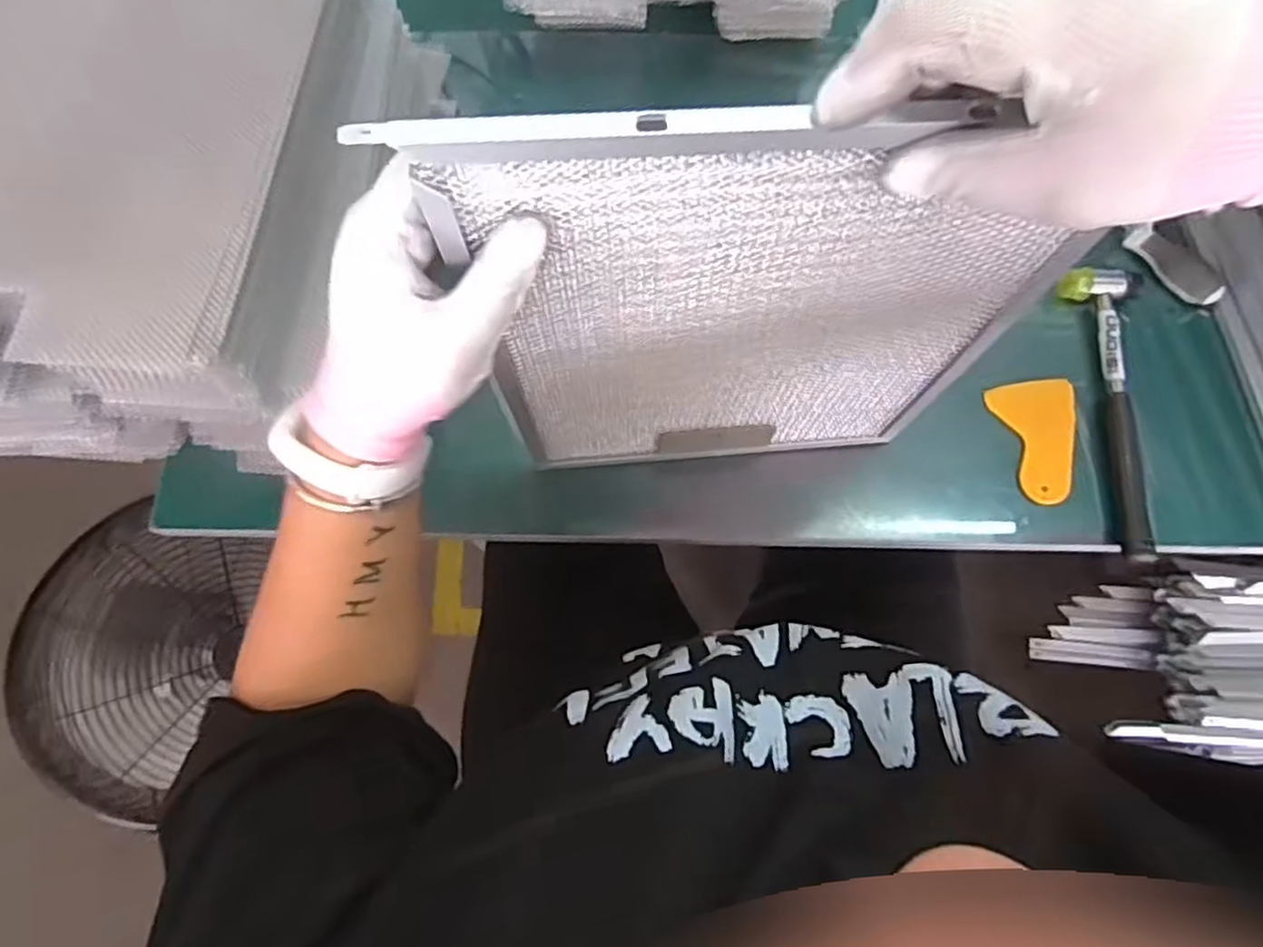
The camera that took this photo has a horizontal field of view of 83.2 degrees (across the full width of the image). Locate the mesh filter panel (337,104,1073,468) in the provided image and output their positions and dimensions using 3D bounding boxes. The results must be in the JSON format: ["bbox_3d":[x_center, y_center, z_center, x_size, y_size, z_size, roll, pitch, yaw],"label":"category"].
[{"bbox_3d":[0.058,-0.070,0.390,0.266,0.333,0.012,-5,72,-1],"label":"mesh filter panel"}]

